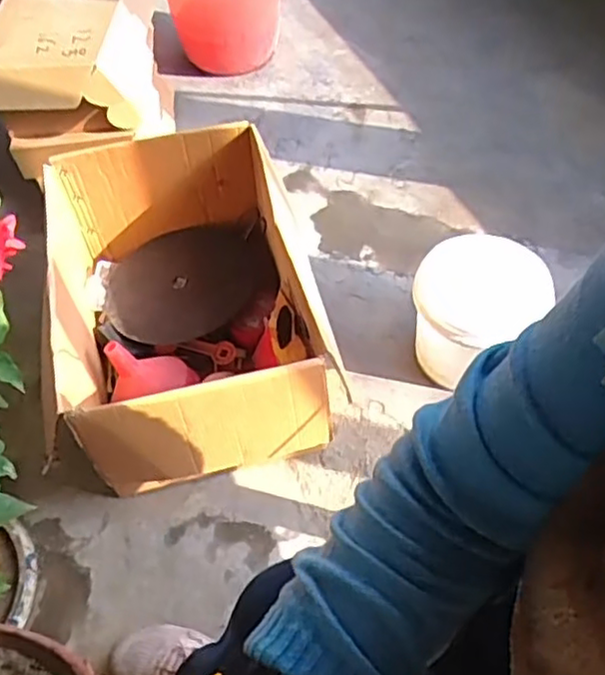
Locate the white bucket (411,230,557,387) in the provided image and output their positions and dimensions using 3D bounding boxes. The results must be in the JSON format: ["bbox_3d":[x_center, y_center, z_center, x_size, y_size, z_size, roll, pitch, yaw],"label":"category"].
[{"bbox_3d":[0.291,-0.043,1.126,0.209,0.217,0.165,-40,62,-22],"label":"white bucket"}]

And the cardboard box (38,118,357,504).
[{"bbox_3d":[-0.180,-0.048,1.137,0.444,0.293,0.579,-12,56,-5],"label":"cardboard box"}]

